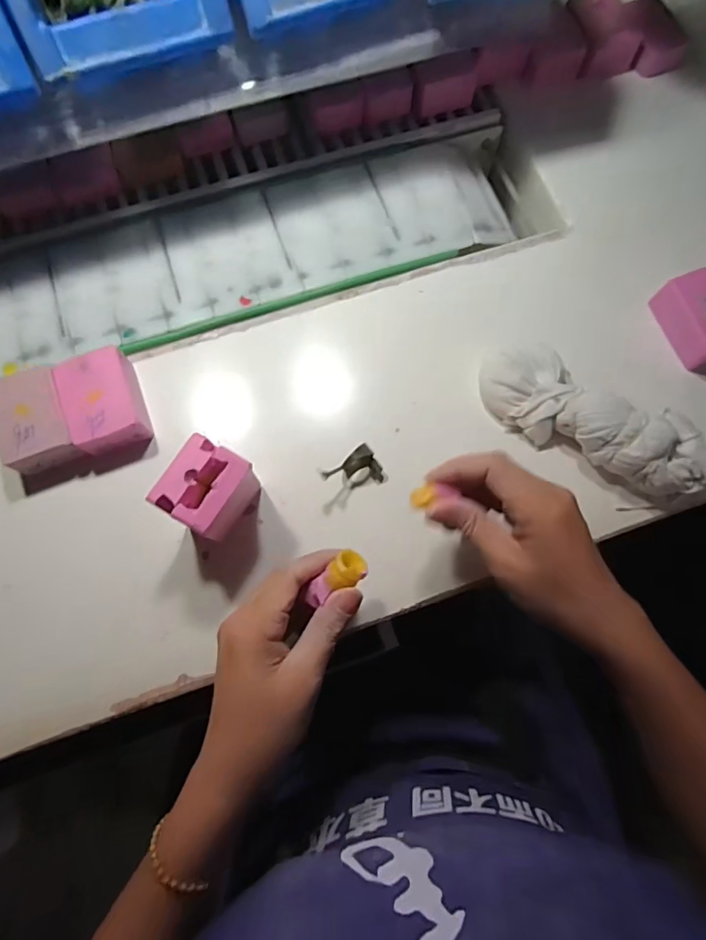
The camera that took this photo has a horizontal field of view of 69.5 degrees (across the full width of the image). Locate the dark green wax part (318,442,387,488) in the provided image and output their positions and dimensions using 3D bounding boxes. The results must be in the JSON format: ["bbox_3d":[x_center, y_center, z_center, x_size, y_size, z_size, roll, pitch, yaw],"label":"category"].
[{"bbox_3d":[0.000,0.002,0.378,0.045,0.019,0.028,-26,77,-8],"label":"dark green wax part"}]

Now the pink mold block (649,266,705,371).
[{"bbox_3d":[0.283,-0.123,0.407,0.055,0.032,0.069,-22,77,-7],"label":"pink mold block"}]

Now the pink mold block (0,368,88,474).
[{"bbox_3d":[-0.235,-0.034,0.378,0.051,0.035,0.068,-21,77,-6],"label":"pink mold block"}]

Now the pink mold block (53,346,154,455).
[{"bbox_3d":[-0.186,-0.052,0.381,0.050,0.028,0.072,-18,77,-6],"label":"pink mold block"}]

